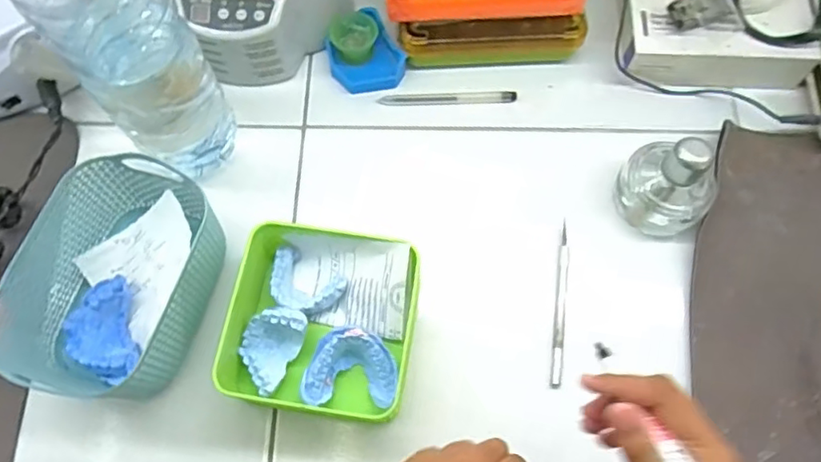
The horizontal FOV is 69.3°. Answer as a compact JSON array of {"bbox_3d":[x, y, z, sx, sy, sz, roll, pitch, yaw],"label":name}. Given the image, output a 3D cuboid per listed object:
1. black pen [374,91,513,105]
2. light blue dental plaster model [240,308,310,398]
[{"bbox_3d":[0.035,-0.125,0.556,0.125,0.009,0.010,0,69,0],"label":"black pen"},{"bbox_3d":[-0.106,0.085,0.443,0.039,0.024,0.060,29,72,10],"label":"light blue dental plaster model"}]

